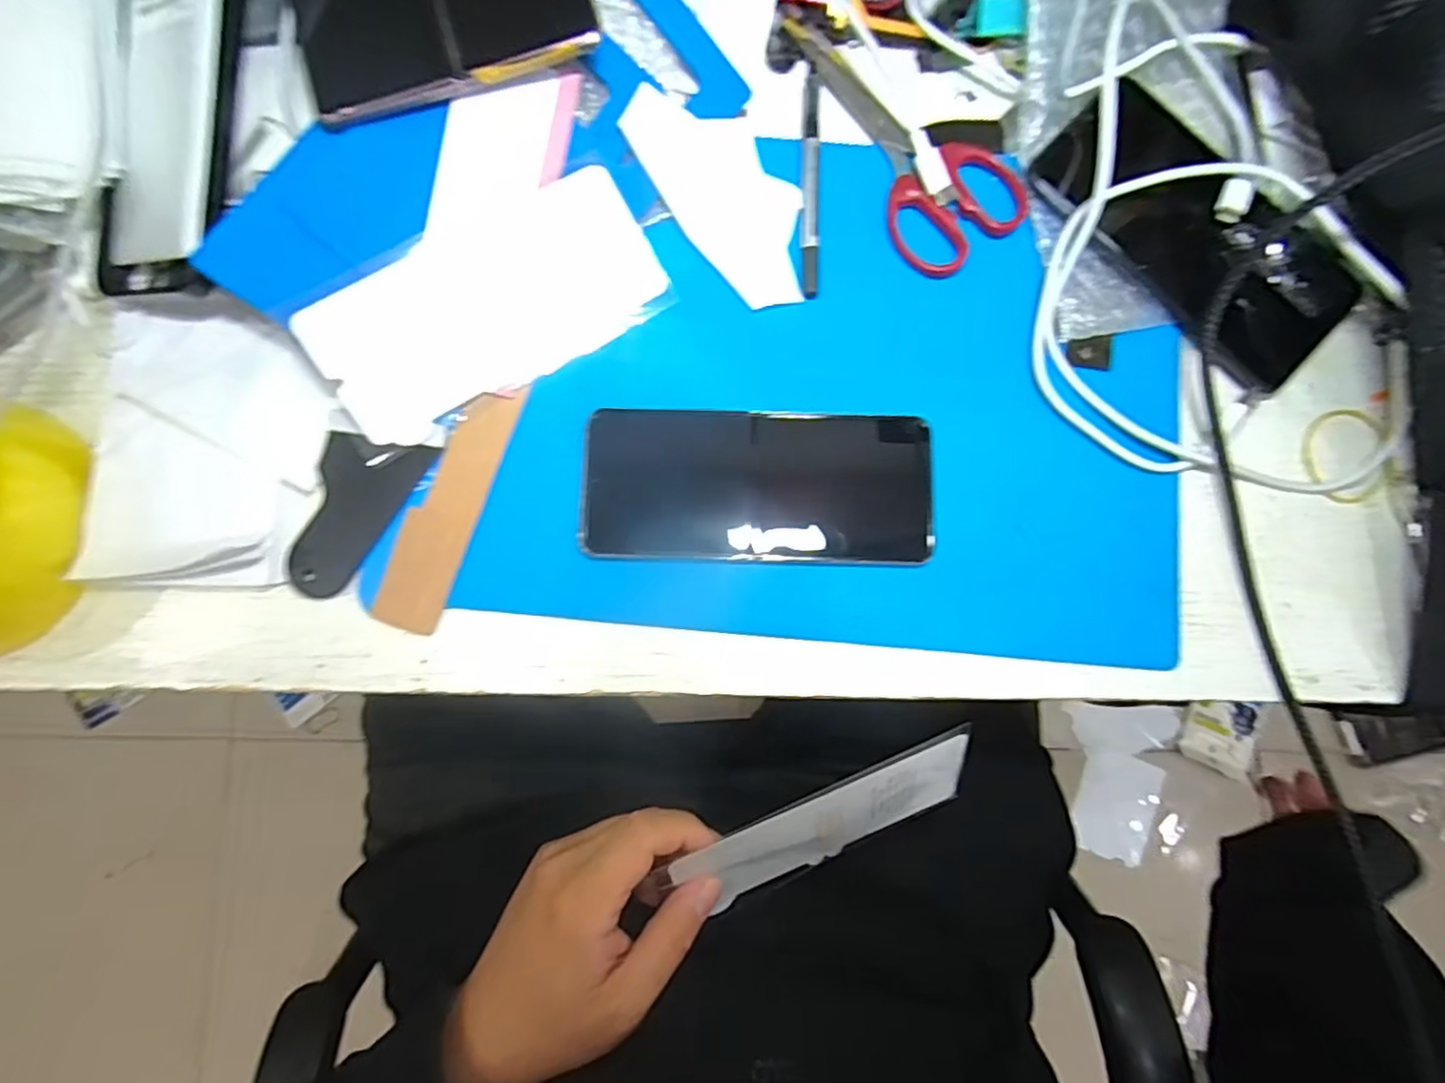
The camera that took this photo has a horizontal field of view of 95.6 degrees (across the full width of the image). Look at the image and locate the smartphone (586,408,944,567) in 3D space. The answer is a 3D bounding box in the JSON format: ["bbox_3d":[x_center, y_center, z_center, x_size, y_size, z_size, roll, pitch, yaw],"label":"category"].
[{"bbox_3d":[0.017,-0.027,0.310,0.160,0.013,0.070,1,85,0],"label":"smartphone"}]

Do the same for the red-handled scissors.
[{"bbox_3d":[0.085,-0.207,0.330,0.067,0.013,0.153,-36,86,-3],"label":"red-handled scissors"}]

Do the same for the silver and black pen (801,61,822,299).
[{"bbox_3d":[0.044,-0.184,0.327,0.009,0.006,0.126,2,85,0],"label":"silver and black pen"}]

